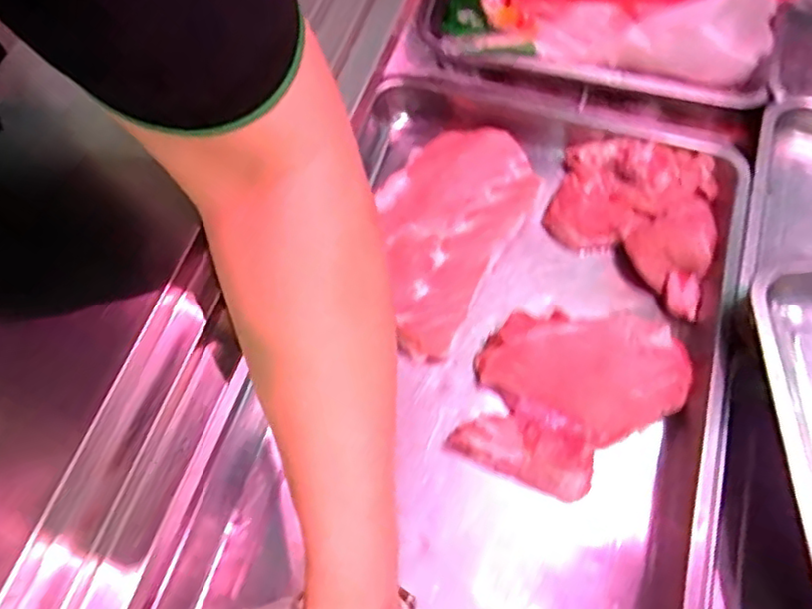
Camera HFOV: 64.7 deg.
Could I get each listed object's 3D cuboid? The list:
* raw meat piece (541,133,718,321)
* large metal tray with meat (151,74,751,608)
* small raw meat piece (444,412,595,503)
[{"bbox_3d":[0.219,-0.083,0.633,0.155,0.049,0.162,16,68,10],"label":"raw meat piece"},{"bbox_3d":[0.070,0.054,0.574,0.393,0.083,0.575,17,68,10],"label":"large metal tray with meat"},{"bbox_3d":[0.100,0.119,0.545,0.117,0.034,0.052,23,69,13],"label":"small raw meat piece"}]

